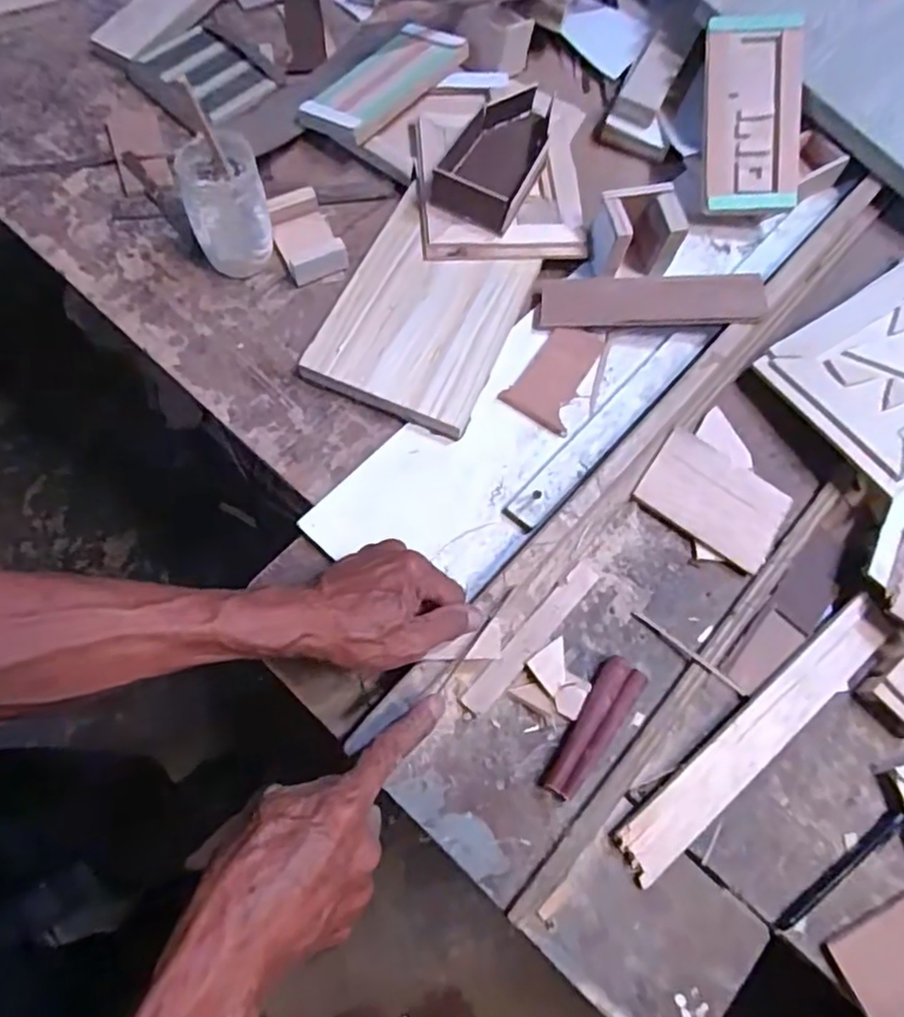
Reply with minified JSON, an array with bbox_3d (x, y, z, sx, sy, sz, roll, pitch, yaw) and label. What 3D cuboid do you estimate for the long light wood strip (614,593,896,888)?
[{"bbox_3d":[0.223,0.158,0.461,0.265,0.008,0.044,-36,91,-15],"label":"long light wood strip"}]

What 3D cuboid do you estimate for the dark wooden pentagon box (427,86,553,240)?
[{"bbox_3d":[0.046,-0.332,0.594,0.079,0.036,0.165,24,74,7],"label":"dark wooden pentagon box"}]

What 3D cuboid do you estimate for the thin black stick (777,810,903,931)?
[{"bbox_3d":[0.265,0.245,0.437,0.115,0.011,0.011,-34,76,-10],"label":"thin black stick"}]

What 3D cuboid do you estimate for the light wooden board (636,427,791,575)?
[{"bbox_3d":[0.203,-0.009,0.500,0.104,0.010,0.075,35,76,10],"label":"light wooden board"}]

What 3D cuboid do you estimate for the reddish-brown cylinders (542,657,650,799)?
[{"bbox_3d":[0.095,0.148,0.443,0.031,0.013,0.100,39,77,11],"label":"reddish-brown cylinders"}]

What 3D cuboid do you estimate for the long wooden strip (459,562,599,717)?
[{"bbox_3d":[0.058,0.091,0.463,0.137,0.007,0.020,-44,94,-20],"label":"long wooden strip"}]

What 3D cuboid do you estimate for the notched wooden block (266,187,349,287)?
[{"bbox_3d":[-0.133,-0.245,0.582,0.053,0.019,0.084,-27,75,-8],"label":"notched wooden block"}]

